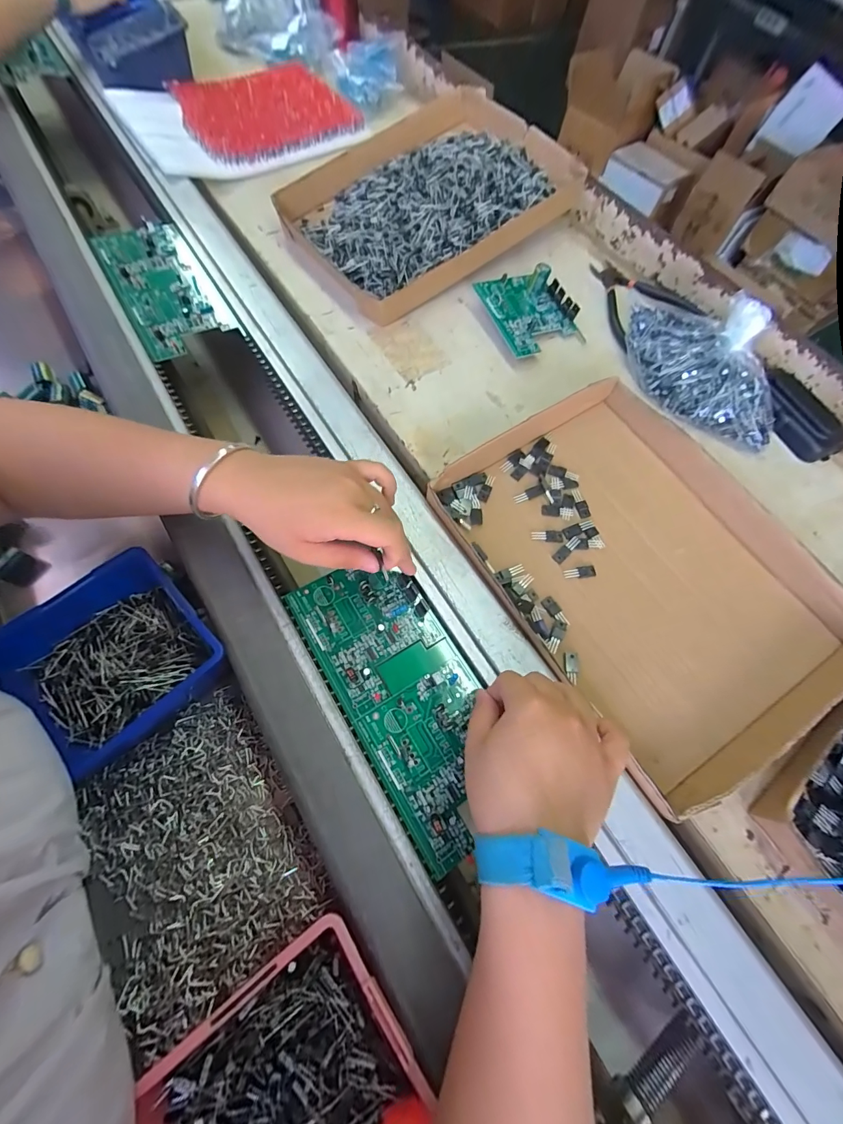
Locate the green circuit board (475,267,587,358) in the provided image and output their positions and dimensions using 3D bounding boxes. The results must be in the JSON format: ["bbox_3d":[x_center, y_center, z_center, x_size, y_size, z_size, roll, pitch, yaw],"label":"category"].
[{"bbox_3d":[0.123,-0.281,0.458,0.097,0.030,0.106,-20,69,-11],"label":"green circuit board"}]

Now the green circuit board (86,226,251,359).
[{"bbox_3d":[-0.286,-0.308,0.453,0.095,0.008,0.215,-28,71,-20],"label":"green circuit board"}]

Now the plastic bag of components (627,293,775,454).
[{"bbox_3d":[0.283,-0.193,0.408,0.180,0.068,0.085,37,74,10],"label":"plastic bag of components"}]

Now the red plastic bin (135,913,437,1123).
[{"bbox_3d":[-0.068,0.284,0.214,0.130,0.050,0.118,-31,72,-21],"label":"red plastic bin"}]

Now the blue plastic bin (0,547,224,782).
[{"bbox_3d":[-0.223,0.077,0.300,0.129,0.049,0.124,-43,78,-14],"label":"blue plastic bin"}]

